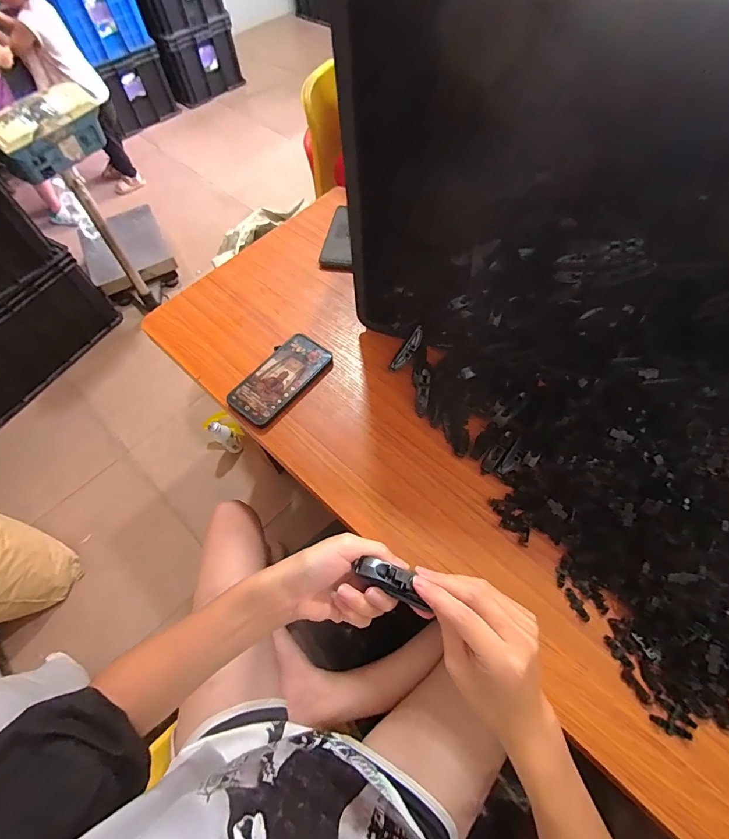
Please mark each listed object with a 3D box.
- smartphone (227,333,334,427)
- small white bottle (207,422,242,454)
[{"bbox_3d":[-0.128,-0.062,0.620,0.088,0.016,0.159,38,70,21],"label":"smartphone"},{"bbox_3d":[-0.408,0.057,1.206,0.052,0.149,0.051,-40,66,-17],"label":"small white bottle"}]

